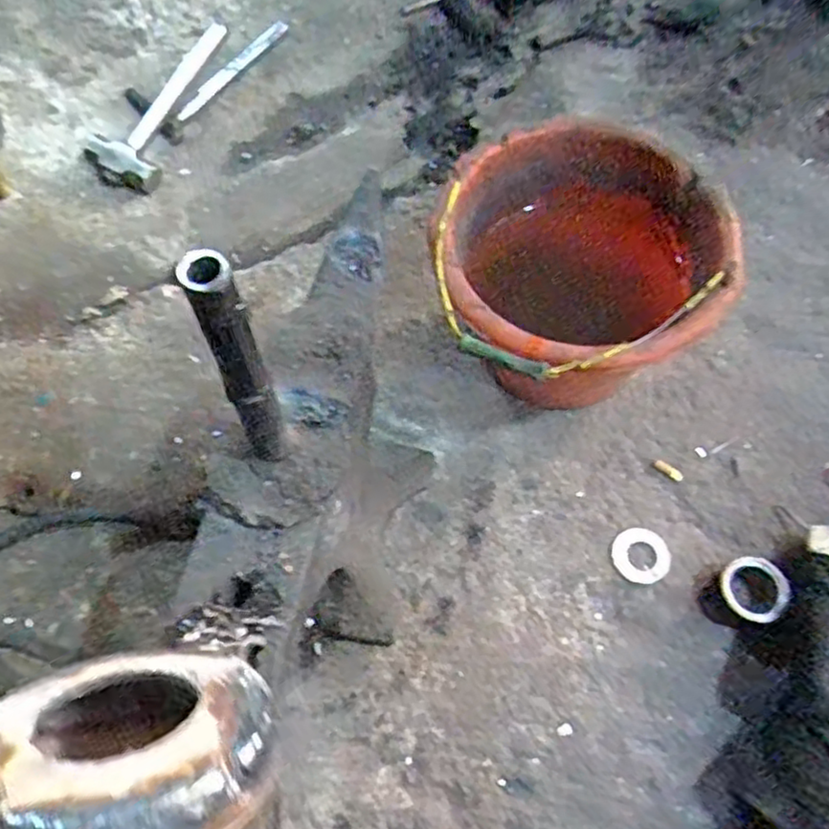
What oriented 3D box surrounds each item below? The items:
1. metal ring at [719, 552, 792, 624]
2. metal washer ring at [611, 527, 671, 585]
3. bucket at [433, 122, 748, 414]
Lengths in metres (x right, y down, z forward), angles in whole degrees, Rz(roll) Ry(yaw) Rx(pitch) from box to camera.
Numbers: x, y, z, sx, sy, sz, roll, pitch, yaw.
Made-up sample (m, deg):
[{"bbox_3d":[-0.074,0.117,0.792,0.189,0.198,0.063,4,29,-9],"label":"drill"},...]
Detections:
[{"bbox_3d":[0.320,0.163,0.660,0.057,0.011,0.060,-9,63,18],"label":"metal ring"},{"bbox_3d":[0.229,0.140,0.709,0.057,0.007,0.057,0,56,-1],"label":"metal washer ring"},{"bbox_3d":[0.148,-0.123,0.727,0.272,0.212,0.285,-1,65,1],"label":"bucket"}]

